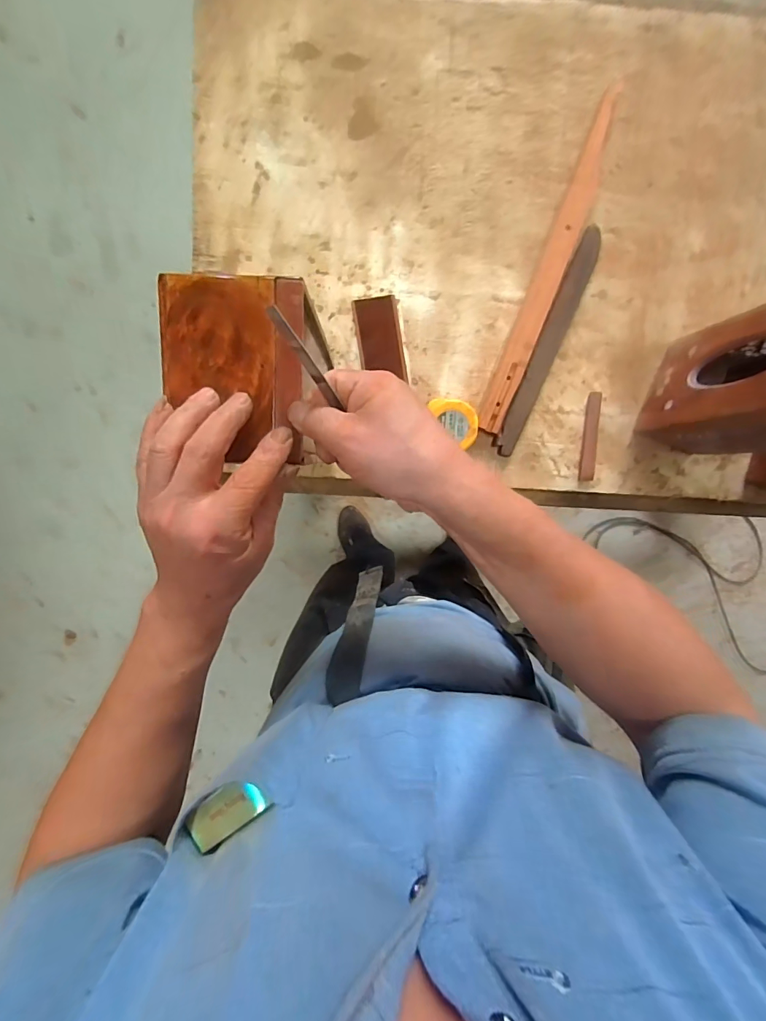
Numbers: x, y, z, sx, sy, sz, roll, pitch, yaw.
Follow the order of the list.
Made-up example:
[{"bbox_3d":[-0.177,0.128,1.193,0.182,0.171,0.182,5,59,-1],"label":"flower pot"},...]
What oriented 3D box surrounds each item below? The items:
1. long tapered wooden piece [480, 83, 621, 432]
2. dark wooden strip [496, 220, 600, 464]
[{"bbox_3d":[0.204,-0.292,0.527,0.037,0.025,0.402,21,95,-4],"label":"long tapered wooden piece"},{"bbox_3d":[0.211,-0.212,0.550,0.036,0.004,0.293,21,95,-23],"label":"dark wooden strip"}]

